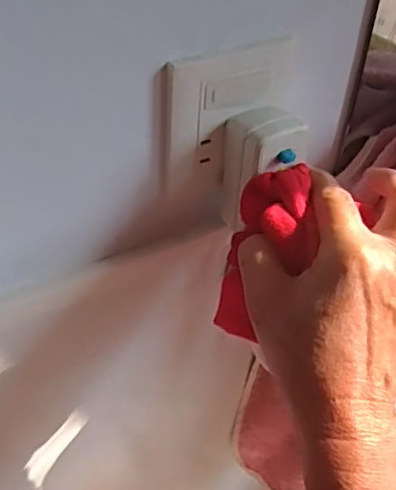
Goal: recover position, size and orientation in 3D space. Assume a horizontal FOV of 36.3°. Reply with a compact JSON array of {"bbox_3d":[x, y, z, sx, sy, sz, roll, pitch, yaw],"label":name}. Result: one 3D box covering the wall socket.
[{"bbox_3d":[0.014,-0.069,0.355,0.082,0.090,0.007,-14,42,-21],"label":"wall socket"}]

